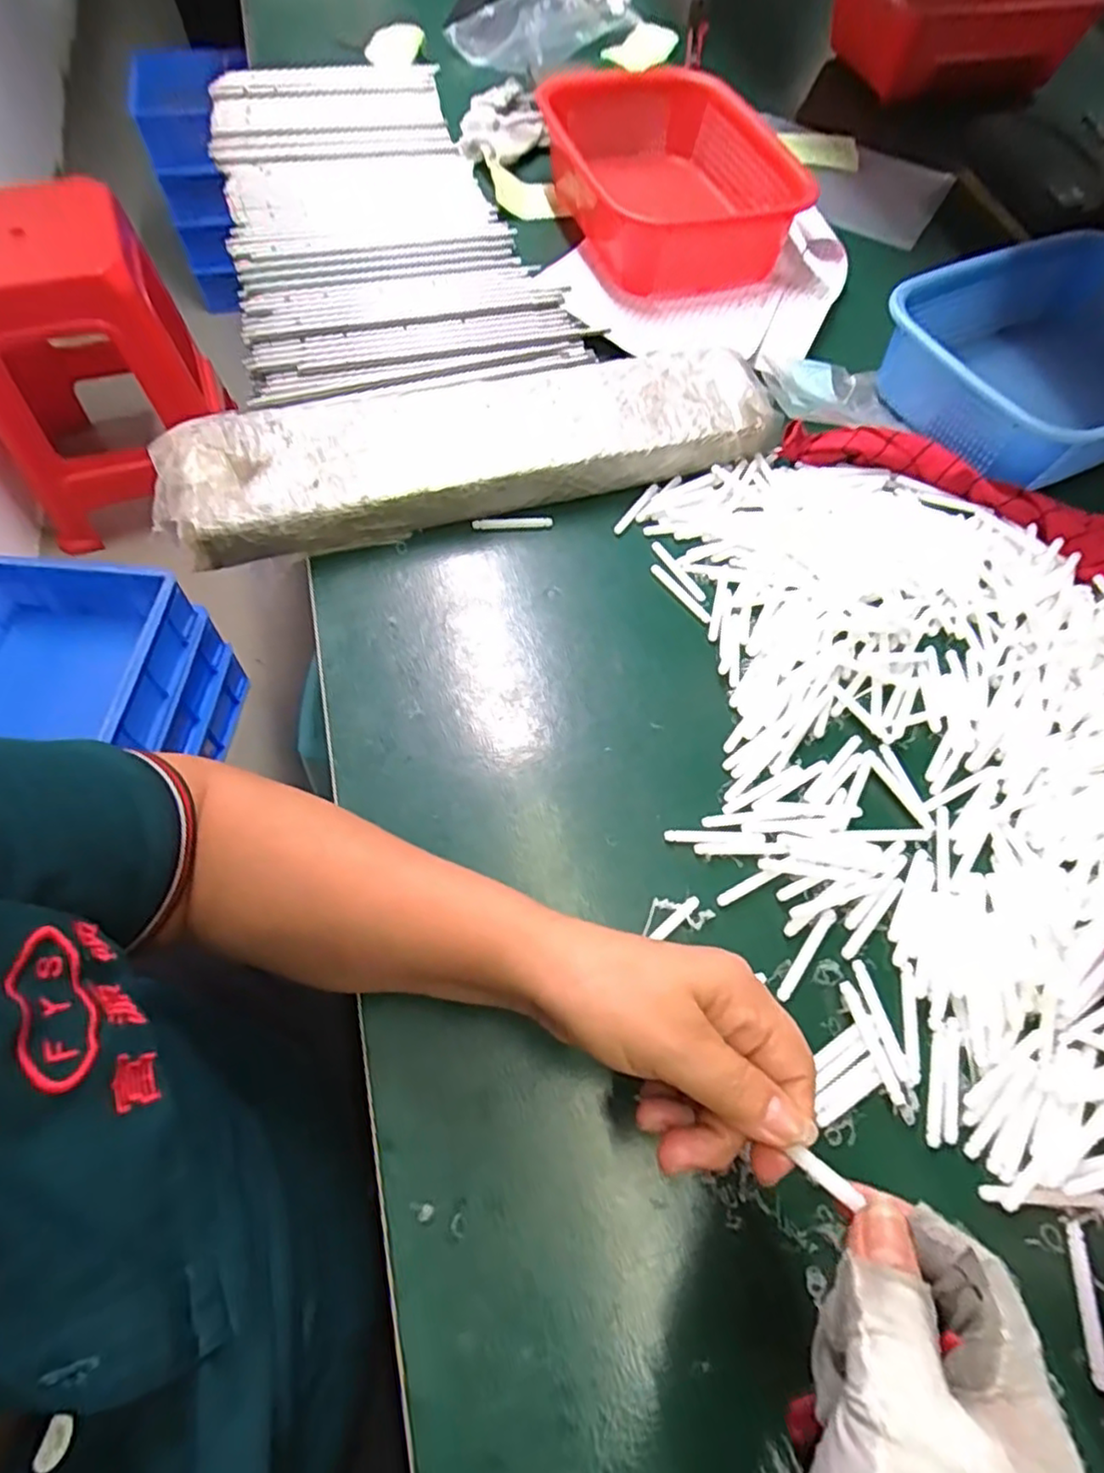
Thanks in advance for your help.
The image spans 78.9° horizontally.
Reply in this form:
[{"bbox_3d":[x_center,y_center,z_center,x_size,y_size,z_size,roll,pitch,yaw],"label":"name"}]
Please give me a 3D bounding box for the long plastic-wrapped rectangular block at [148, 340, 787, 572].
[{"bbox_3d":[-0.053,-0.223,0.509,0.458,0.052,0.119,-17,64,-10],"label":"long plastic-wrapped rectangular block"}]

